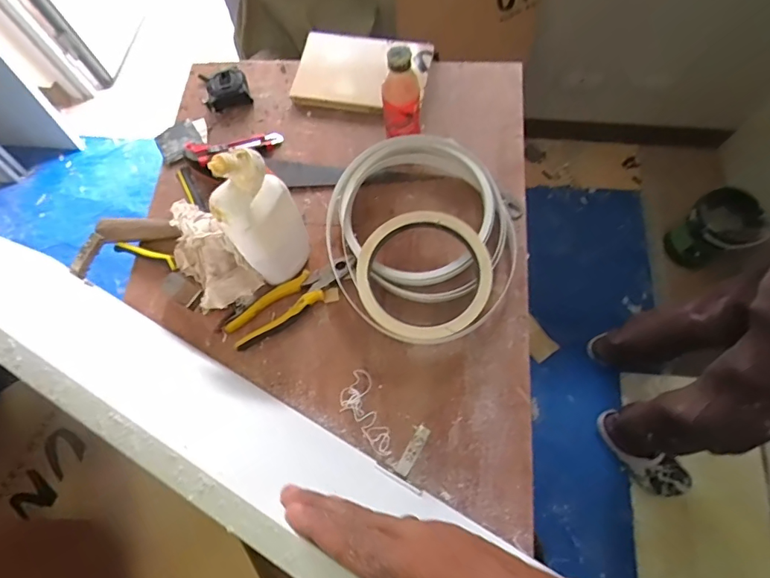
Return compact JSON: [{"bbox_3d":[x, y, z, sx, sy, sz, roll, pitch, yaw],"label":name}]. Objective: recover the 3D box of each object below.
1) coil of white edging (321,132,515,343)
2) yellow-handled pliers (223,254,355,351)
[{"bbox_3d":[0.053,-0.082,0.693,0.281,0.062,0.305,-1,70,3],"label":"coil of white edging"},{"bbox_3d":[-0.134,0.011,0.683,0.206,0.023,0.049,-33,71,-8],"label":"yellow-handled pliers"}]

